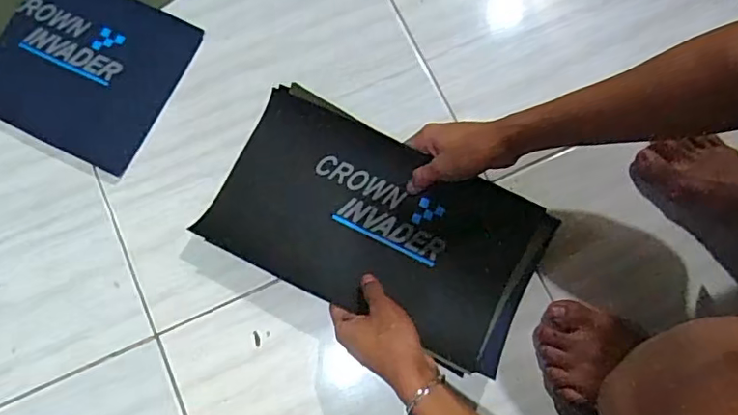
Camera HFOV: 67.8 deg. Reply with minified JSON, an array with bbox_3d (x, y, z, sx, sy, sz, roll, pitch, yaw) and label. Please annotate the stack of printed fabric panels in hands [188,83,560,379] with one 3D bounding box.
[{"bbox_3d":[0.008,0.017,0.595,0.345,0.043,0.199,27,78,6],"label":"stack of printed fabric panels in hands"}]

